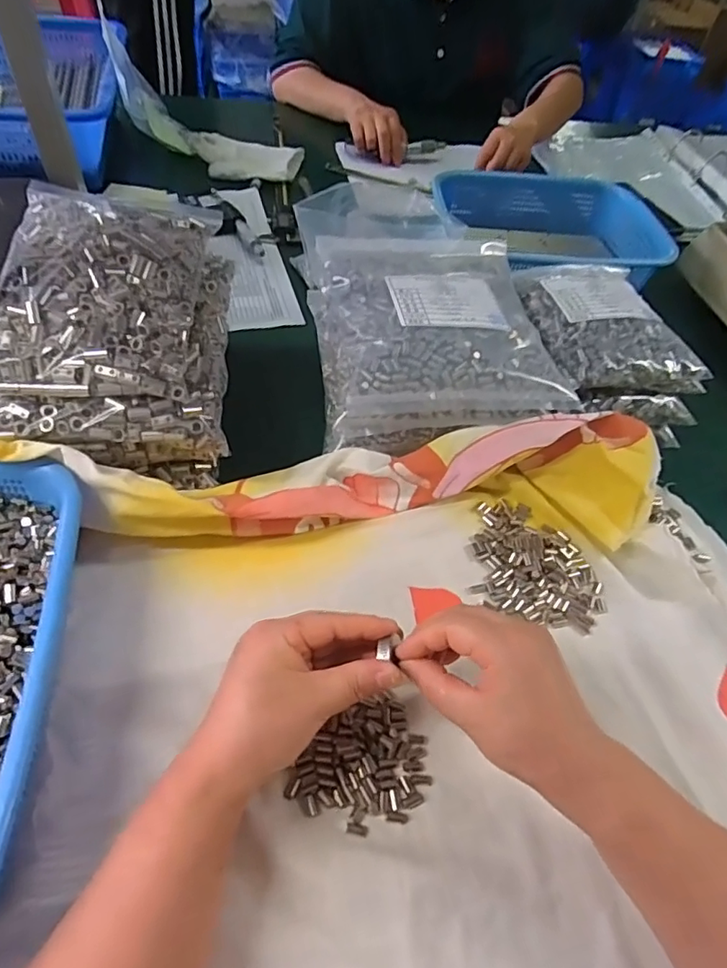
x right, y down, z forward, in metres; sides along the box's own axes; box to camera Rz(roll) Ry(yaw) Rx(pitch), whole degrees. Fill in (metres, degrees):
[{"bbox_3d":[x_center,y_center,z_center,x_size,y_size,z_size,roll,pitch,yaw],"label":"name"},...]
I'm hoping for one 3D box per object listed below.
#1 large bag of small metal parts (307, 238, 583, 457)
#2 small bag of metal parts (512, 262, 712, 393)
[{"bbox_3d":[0.059,-0.136,0.510,0.195,0.107,0.221,-4,54,-11],"label":"large bag of small metal parts"},{"bbox_3d":[0.225,-0.158,0.520,0.134,0.037,0.166,-5,54,-11],"label":"small bag of metal parts"}]

